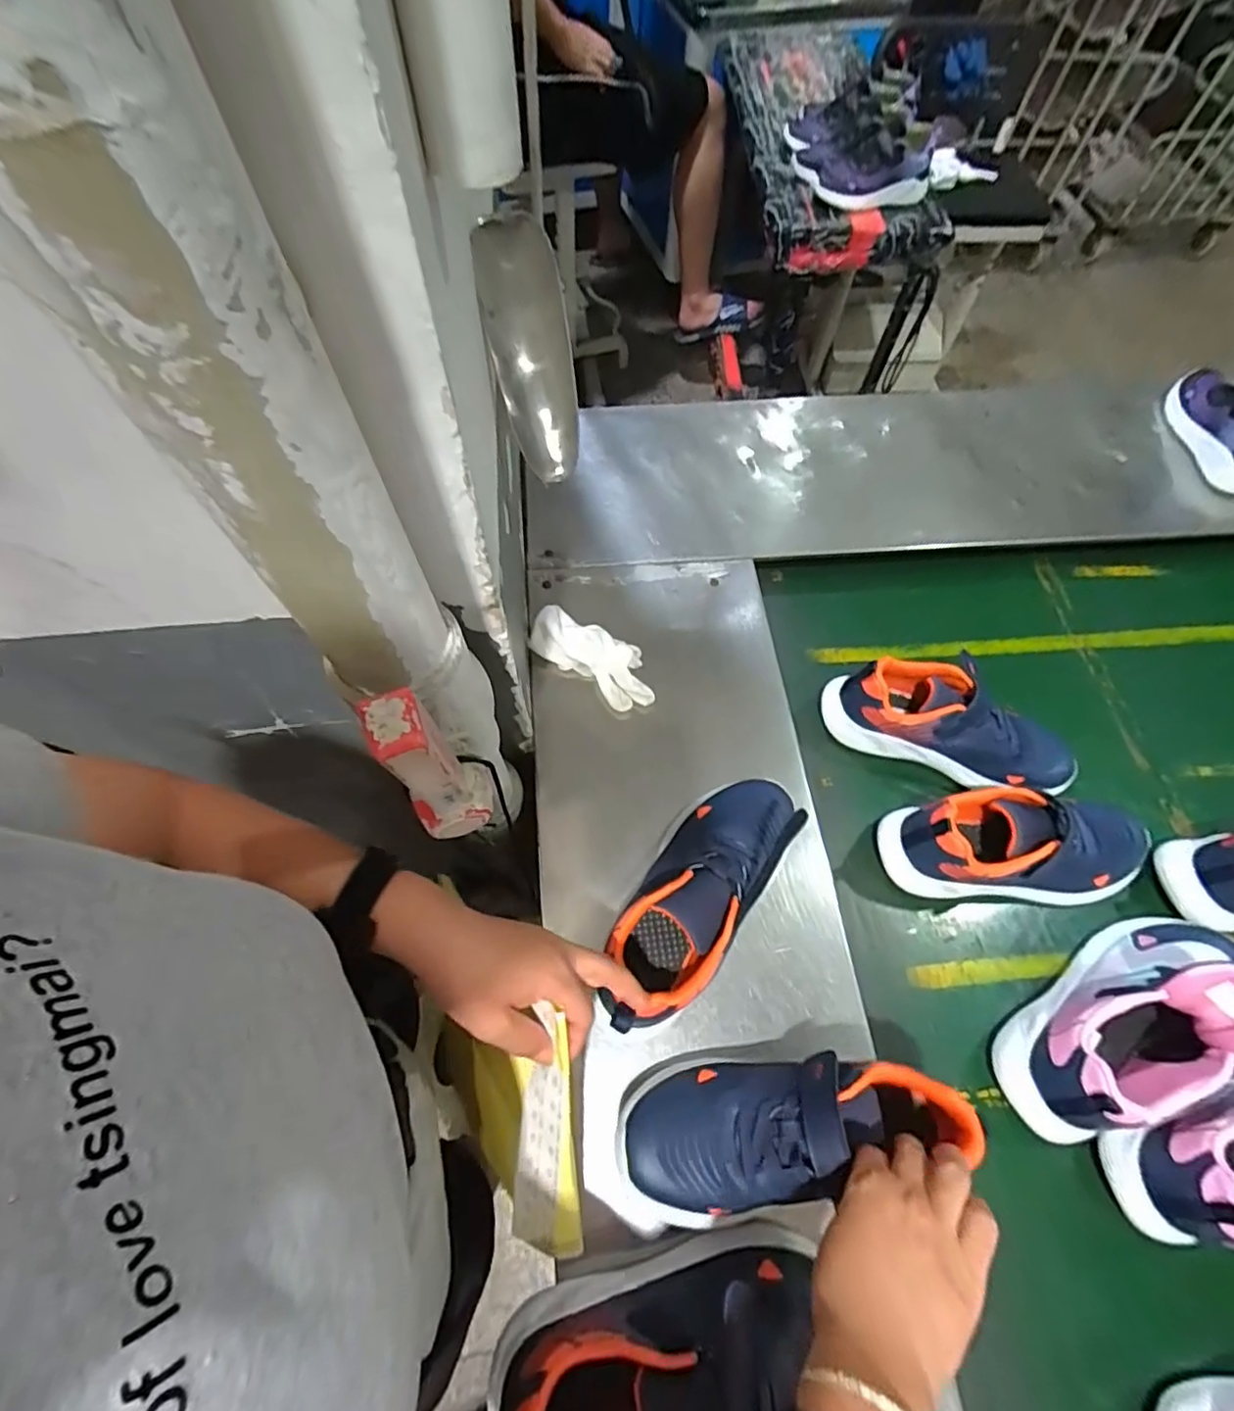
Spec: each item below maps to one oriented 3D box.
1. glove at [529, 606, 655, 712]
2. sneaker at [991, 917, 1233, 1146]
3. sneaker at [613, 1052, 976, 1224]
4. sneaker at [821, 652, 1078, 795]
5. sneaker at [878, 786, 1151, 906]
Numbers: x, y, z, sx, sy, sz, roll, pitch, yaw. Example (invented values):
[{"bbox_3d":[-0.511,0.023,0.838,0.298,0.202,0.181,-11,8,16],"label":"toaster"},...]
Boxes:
[{"bbox_3d":[-0.020,-0.051,0.630,0.142,0.045,0.067,31,65,13],"label":"glove"},{"bbox_3d":[0.431,0.249,0.490,0.241,0.107,0.091,-26,66,-16],"label":"sneaker"},{"bbox_3d":[0.123,0.297,0.429,0.225,0.079,0.085,-9,63,1],"label":"sneaker"},{"bbox_3d":[0.348,0.018,0.627,0.255,0.087,0.099,19,63,7],"label":"sneaker"},{"bbox_3d":[0.383,0.132,0.566,0.247,0.082,0.085,3,62,-2],"label":"sneaker"}]

